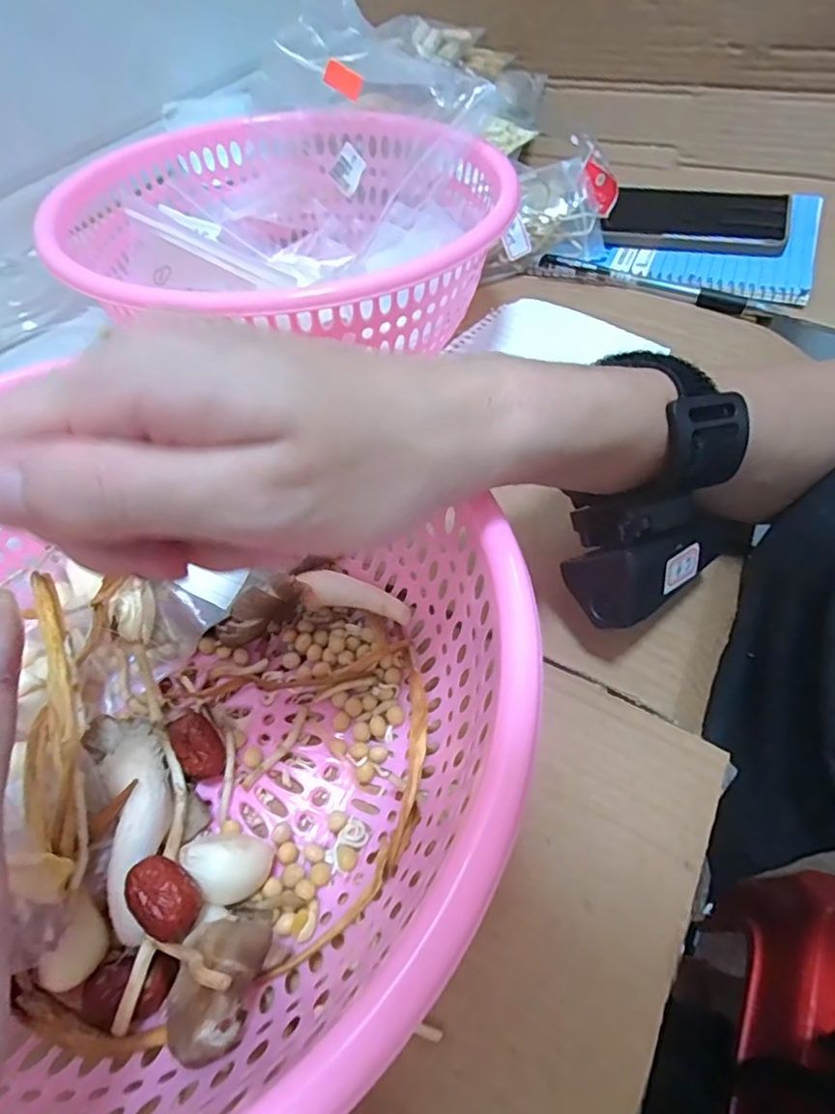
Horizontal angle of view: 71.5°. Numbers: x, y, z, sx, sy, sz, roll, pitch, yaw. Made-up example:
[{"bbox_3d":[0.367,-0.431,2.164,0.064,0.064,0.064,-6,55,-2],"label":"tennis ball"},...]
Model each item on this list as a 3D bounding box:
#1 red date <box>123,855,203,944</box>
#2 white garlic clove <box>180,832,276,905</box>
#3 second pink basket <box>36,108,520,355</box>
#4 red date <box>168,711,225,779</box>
[{"bbox_3d":[-0.076,0.105,0.178,0.025,0.021,0.017,24,59,20],"label":"red date"},{"bbox_3d":[-0.064,0.104,0.194,0.027,0.023,0.020,7,54,9],"label":"white garlic clove"},{"bbox_3d":[-0.061,-0.183,0.348,0.225,0.081,0.251,-3,53,2],"label":"second pink basket"},{"bbox_3d":[-0.083,0.071,0.218,0.015,0.013,0.025,-35,88,-34],"label":"red date"}]

